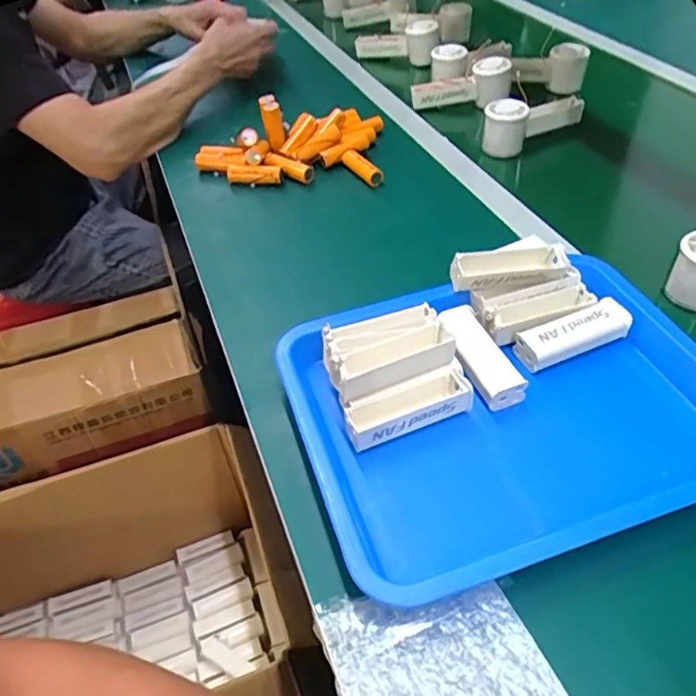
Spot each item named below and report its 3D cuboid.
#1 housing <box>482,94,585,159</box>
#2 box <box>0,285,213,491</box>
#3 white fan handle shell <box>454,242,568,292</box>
[{"bbox_3d":[0.263,-0.318,0.806,0.155,0.063,0.050,-22,48,-16],"label":"housing"},{"bbox_3d":[-0.446,0.055,0.929,0.400,0.129,0.247,-18,47,-13],"label":"box"},{"bbox_3d":[0.150,-0.073,0.533,0.106,0.034,0.026,-9,46,-4],"label":"white fan handle shell"}]

